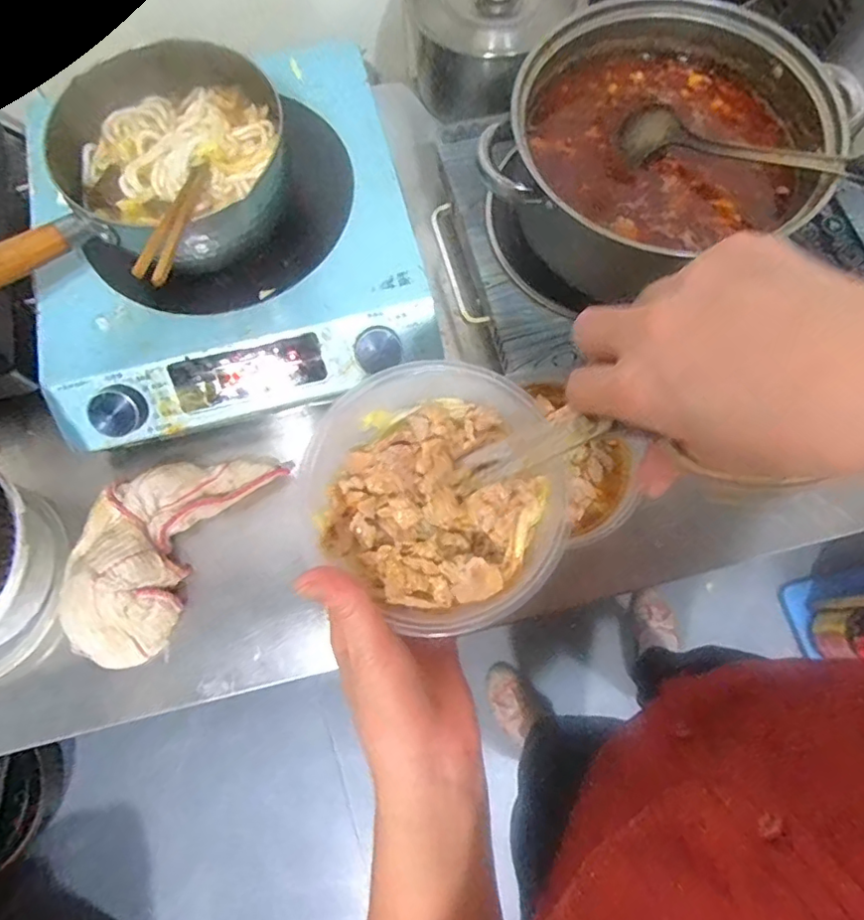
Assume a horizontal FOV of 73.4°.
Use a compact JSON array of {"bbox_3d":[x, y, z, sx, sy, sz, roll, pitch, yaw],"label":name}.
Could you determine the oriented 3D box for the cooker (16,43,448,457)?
[{"bbox_3d":[-0.191,-0.209,0.525,0.336,0.064,0.352,-19,74,-5],"label":"cooker"}]

